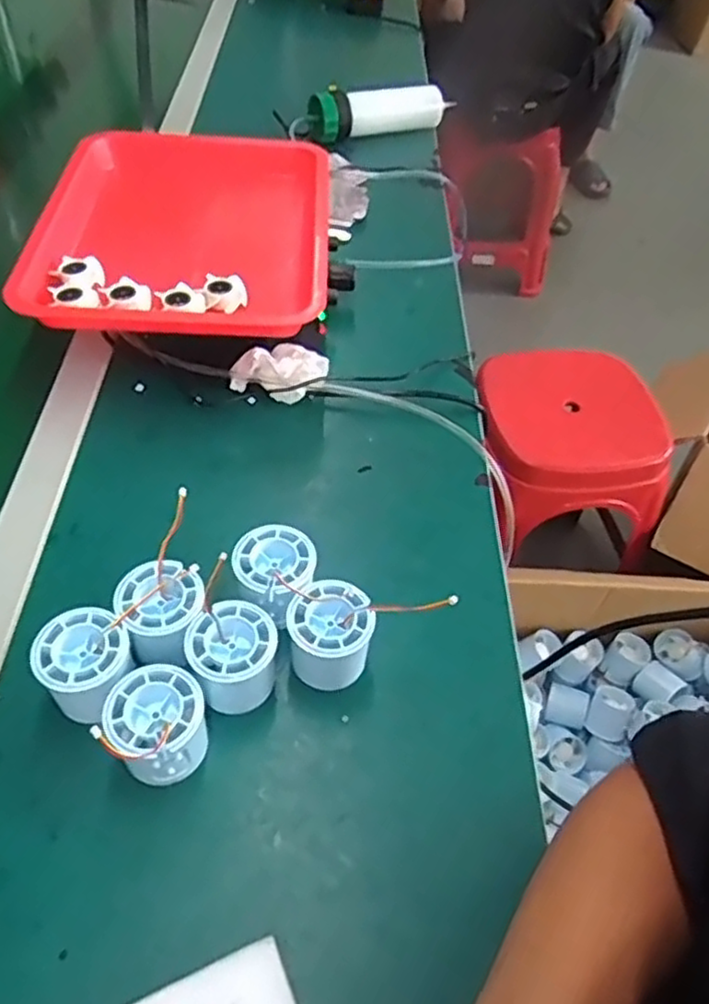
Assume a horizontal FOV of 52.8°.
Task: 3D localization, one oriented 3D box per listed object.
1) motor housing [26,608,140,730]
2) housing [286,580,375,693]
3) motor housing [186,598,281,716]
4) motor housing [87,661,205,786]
[{"bbox_3d":[-0.165,0.107,0.450,0.062,0.051,0.053,37,57,23],"label":"motor housing"},{"bbox_3d":[-0.017,0.090,0.476,0.053,0.056,0.051,2,51,-3],"label":"housing"},{"bbox_3d":[-0.079,0.100,0.463,0.053,0.053,0.056,2,51,-3],"label":"motor housing"},{"bbox_3d":[-0.119,0.136,0.431,0.058,0.053,0.055,2,51,-3],"label":"motor housing"}]

